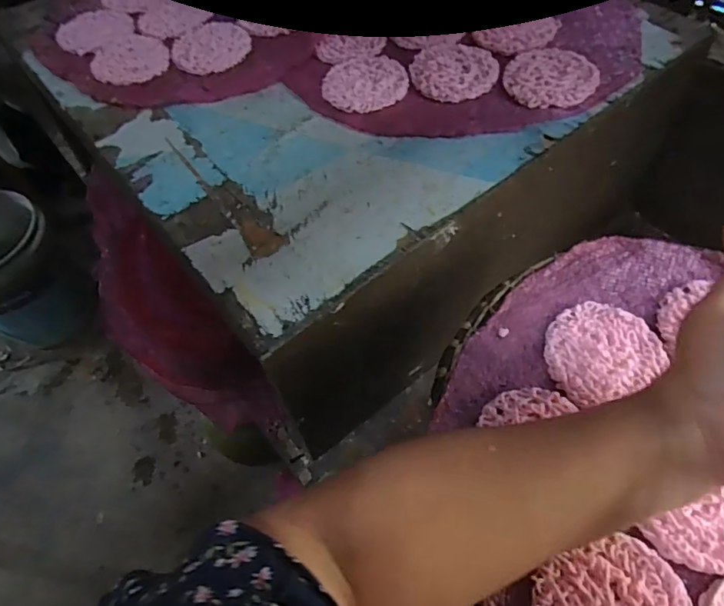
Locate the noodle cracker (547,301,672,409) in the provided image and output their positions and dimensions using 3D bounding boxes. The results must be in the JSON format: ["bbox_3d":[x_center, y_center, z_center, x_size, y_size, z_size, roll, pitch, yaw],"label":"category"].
[{"bbox_3d":[0.161,0.030,0.346,0.076,0.004,0.068,-21,57,-10],"label":"noodle cracker"}]

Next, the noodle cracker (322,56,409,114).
[{"bbox_3d":[0.003,-0.208,0.482,0.077,0.009,0.077,-2,56,3],"label":"noodle cracker"}]

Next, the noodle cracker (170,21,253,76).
[{"bbox_3d":[-0.156,-0.264,0.530,0.077,0.009,0.073,-2,56,3],"label":"noodle cracker"}]

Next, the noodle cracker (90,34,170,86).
[{"bbox_3d":[-0.238,-0.252,0.526,0.074,0.005,0.086,-21,57,-10],"label":"noodle cracker"}]

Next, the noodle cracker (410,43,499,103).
[{"bbox_3d":[0.085,-0.218,0.480,0.077,0.006,0.081,-2,56,3],"label":"noodle cracker"}]

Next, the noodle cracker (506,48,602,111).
[{"bbox_3d":[0.170,-0.205,0.464,0.078,0.007,0.083,-2,56,3],"label":"noodle cracker"}]

